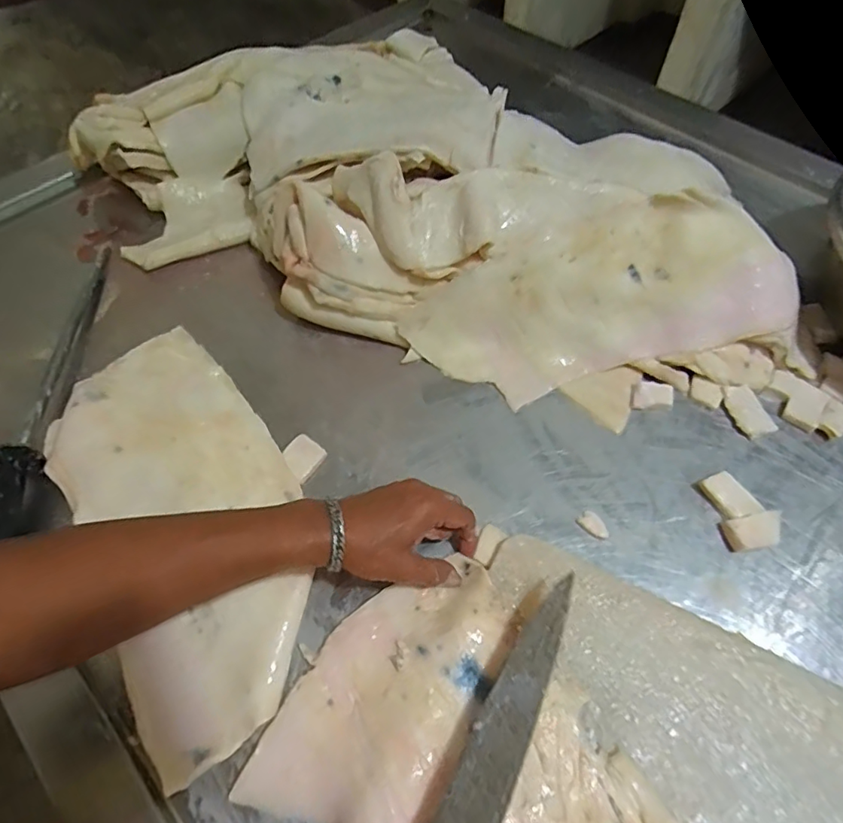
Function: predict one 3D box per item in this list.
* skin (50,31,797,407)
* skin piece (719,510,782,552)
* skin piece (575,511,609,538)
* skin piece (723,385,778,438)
[{"bbox_3d":[0.003,-0.272,0.627,0.820,0.132,0.406,19,62,14],"label":"skin"},{"bbox_3d":[0.288,0.104,0.455,0.051,0.016,0.027,-11,59,-4],"label":"skin piece"},{"bbox_3d":[0.153,0.102,0.469,0.019,0.009,0.028,-39,65,-19],"label":"skin piece"},{"bbox_3d":[0.321,-0.001,0.521,0.036,0.010,0.054,-19,60,-9],"label":"skin piece"}]

